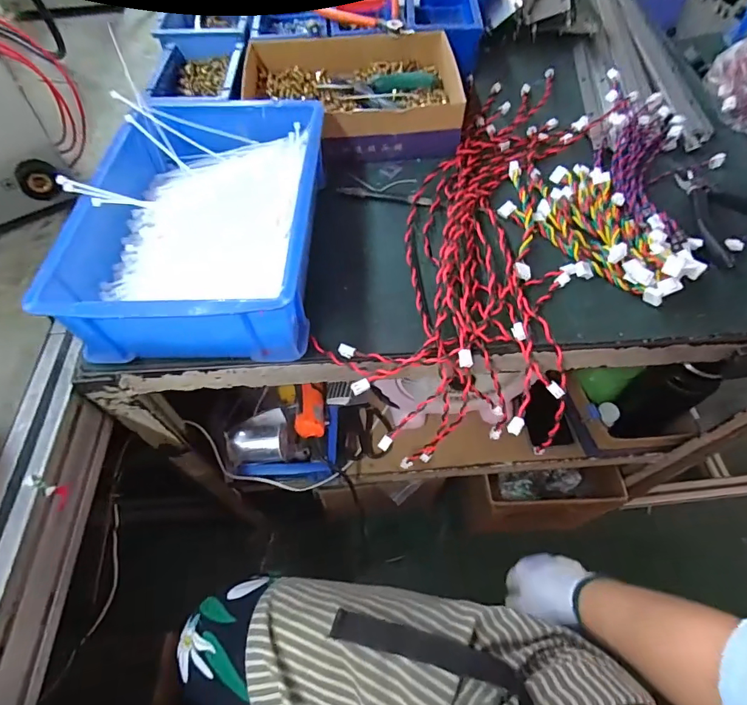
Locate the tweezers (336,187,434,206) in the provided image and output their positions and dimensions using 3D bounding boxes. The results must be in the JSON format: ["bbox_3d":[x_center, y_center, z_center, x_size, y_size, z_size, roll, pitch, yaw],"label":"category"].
[{"bbox_3d":[0.012,-0.181,0.525,0.110,0.005,0.014,13,59,11],"label":"tweezers"}]

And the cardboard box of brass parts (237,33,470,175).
[{"bbox_3d":[-0.020,-0.327,0.579,0.270,0.064,0.195,-9,57,-3],"label":"cardboard box of brass parts"}]

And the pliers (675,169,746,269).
[{"bbox_3d":[0.384,-0.153,0.496,0.113,0.019,0.144,-15,58,-7],"label":"pliers"}]

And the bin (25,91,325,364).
[{"bbox_3d":[-0.158,-0.128,0.448,0.197,0.095,0.284,-1,57,3],"label":"bin"}]

